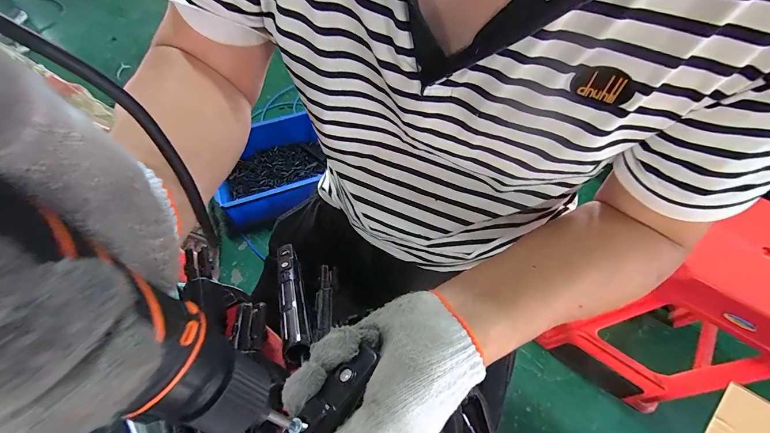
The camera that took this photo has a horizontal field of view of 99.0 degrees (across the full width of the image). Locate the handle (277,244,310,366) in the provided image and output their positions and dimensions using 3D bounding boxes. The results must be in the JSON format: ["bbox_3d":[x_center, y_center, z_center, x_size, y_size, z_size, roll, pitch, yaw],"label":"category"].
[{"bbox_3d":[-0.113,0.090,0.396,0.027,0.018,0.195,-16,30,-12],"label":"handle"}]

